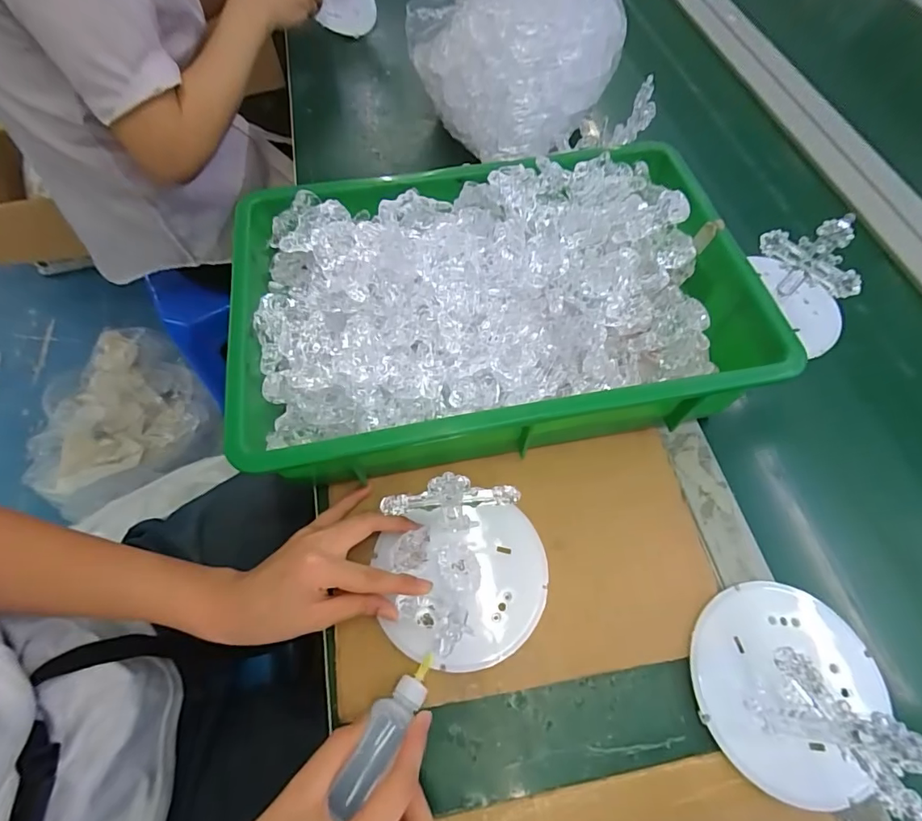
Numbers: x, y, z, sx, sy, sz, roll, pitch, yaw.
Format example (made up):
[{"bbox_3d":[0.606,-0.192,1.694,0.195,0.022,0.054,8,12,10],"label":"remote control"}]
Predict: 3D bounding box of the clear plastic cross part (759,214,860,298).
[{"bbox_3d":[0.298,-0.128,0.399,0.012,0.078,0.082,-38,68,-18],"label":"clear plastic cross part"}]

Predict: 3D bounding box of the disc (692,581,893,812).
[{"bbox_3d":[0.223,0.186,0.324,0.118,0.008,0.127,0,62,0],"label":"disc"}]

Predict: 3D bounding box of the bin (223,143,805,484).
[{"bbox_3d":[0.026,-0.093,0.417,0.417,0.100,0.272,-9,63,-5],"label":"bin"}]

